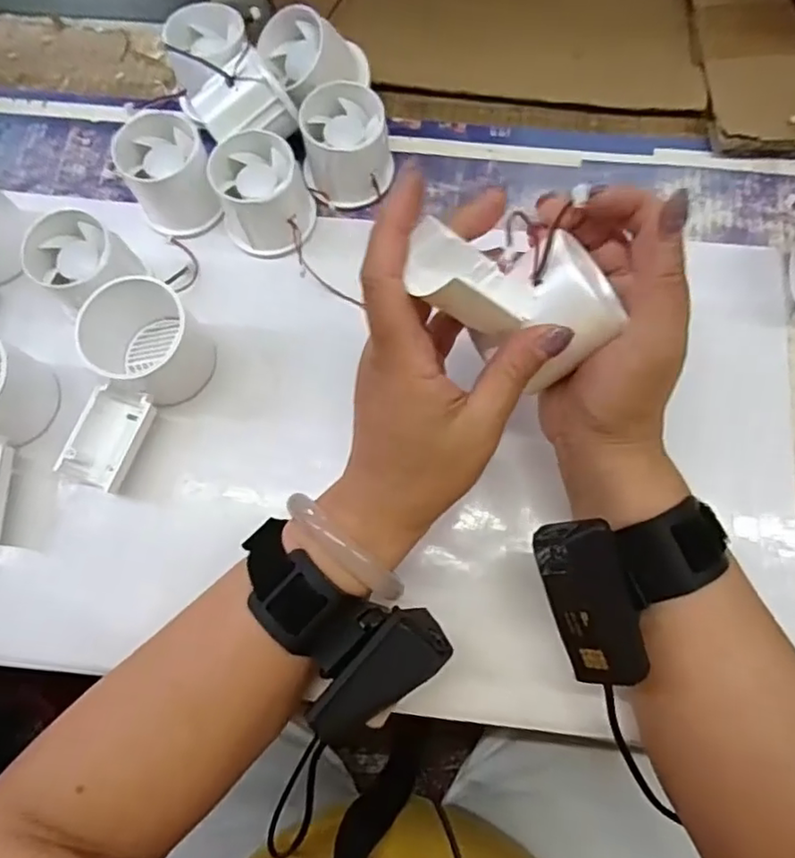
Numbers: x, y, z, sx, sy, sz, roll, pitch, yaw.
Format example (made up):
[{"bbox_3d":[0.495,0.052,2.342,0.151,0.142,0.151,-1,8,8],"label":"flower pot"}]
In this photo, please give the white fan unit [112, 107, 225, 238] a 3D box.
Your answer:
[{"bbox_3d":[-0.141,-0.157,0.376,0.051,0.050,0.059,-21,75,-5],"label":"white fan unit"}]

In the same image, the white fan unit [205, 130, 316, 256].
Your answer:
[{"bbox_3d":[-0.084,-0.146,0.372,0.057,0.041,0.067,-16,74,-3],"label":"white fan unit"}]

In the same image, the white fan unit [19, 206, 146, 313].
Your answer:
[{"bbox_3d":[-0.189,-0.098,0.362,0.046,0.047,0.049,29,77,9],"label":"white fan unit"}]

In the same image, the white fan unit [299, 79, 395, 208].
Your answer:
[{"bbox_3d":[-0.033,-0.177,0.378,0.055,0.042,0.062,-6,74,0],"label":"white fan unit"}]

